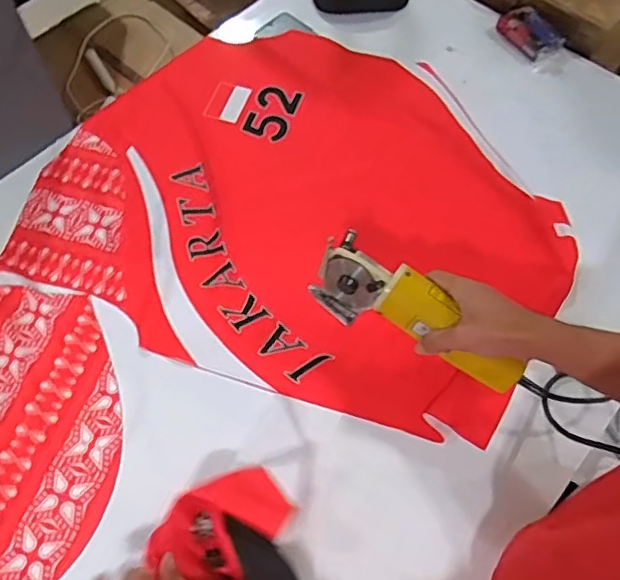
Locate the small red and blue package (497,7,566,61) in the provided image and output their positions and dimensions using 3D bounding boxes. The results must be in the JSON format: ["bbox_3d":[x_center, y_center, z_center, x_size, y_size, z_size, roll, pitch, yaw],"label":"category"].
[{"bbox_3d":[0.341,-0.402,0.928,0.057,0.034,0.102,-36,73,-16],"label":"small red and blue package"}]

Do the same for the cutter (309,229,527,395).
[{"bbox_3d":[0.119,0.029,0.644,0.240,0.076,0.068,32,69,7],"label":"cutter"}]

